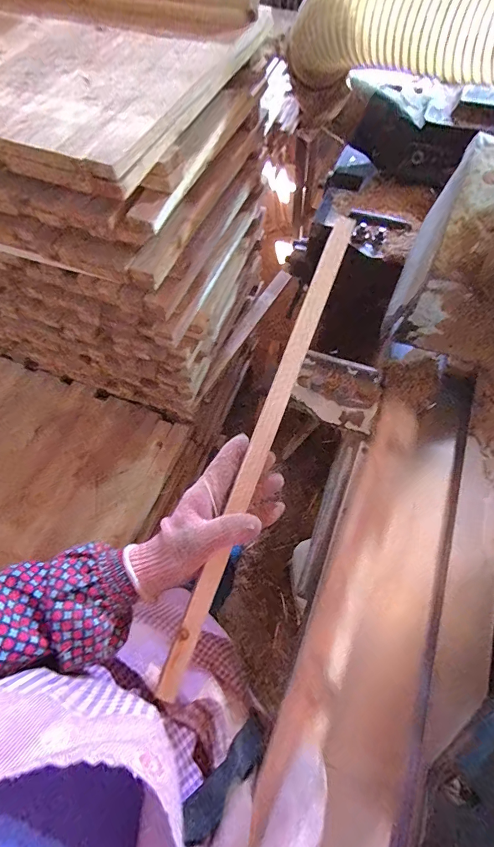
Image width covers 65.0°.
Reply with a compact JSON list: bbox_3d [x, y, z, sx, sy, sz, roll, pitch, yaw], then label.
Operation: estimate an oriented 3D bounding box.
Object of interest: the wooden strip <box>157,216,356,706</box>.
[{"bbox_3d":[0.015,0.014,0.376,0.022,0.010,0.485,19,83,12],"label":"wooden strip"}]

